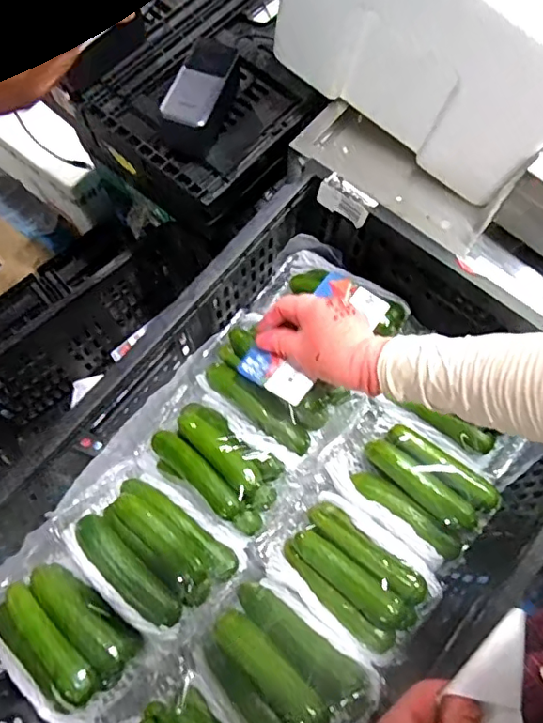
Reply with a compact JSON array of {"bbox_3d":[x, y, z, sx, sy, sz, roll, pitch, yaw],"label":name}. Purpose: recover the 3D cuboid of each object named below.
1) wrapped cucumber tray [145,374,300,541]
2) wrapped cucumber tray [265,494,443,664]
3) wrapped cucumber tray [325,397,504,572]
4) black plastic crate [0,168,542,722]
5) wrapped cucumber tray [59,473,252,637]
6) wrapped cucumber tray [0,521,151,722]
[{"bbox_3d":[-0.056,0.102,0.574,0.157,0.062,0.105,37,76,12],"label":"wrapped cucumber tray"},{"bbox_3d":[0.082,0.210,0.525,0.156,0.062,0.105,38,76,12],"label":"wrapped cucumber tray"},{"bbox_3d":[0.151,0.123,0.565,0.162,0.052,0.122,40,76,12],"label":"wrapped cucumber tray"},{"bbox_3d":[0.007,0.139,0.521,0.383,0.138,0.591,38,76,12],"label":"black plastic crate"},{"bbox_3d":[-0.122,0.193,0.549,0.169,0.055,0.114,32,75,10],"label":"wrapped cucumber tray"},{"bbox_3d":[-0.201,0.261,0.521,0.193,0.073,0.117,43,77,13],"label":"wrapped cucumber tray"}]

